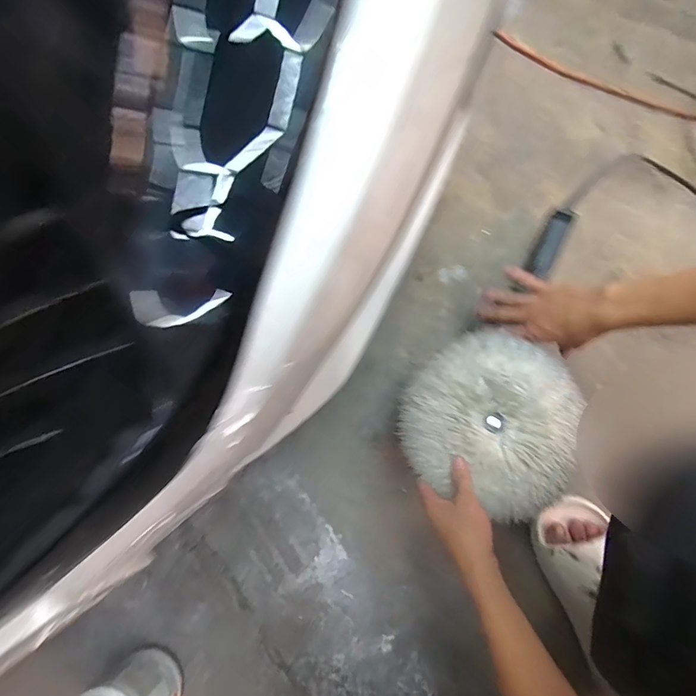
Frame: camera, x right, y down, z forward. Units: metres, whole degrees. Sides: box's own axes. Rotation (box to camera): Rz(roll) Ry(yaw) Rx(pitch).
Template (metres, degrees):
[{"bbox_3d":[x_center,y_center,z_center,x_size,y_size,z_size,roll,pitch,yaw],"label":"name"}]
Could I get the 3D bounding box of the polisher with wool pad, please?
[{"bbox_3d":[0.243,0.026,0.569,0.205,0.113,0.399,37,81,9],"label":"polisher with wool pad"}]

